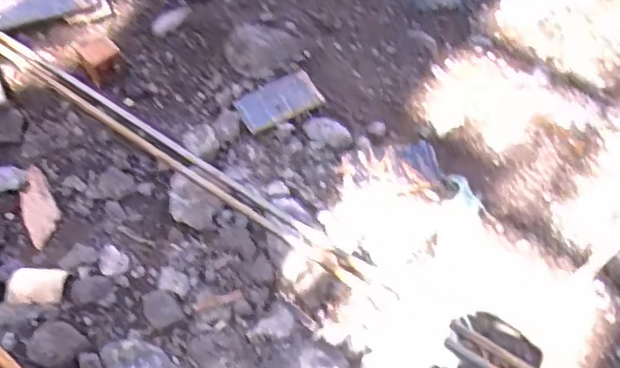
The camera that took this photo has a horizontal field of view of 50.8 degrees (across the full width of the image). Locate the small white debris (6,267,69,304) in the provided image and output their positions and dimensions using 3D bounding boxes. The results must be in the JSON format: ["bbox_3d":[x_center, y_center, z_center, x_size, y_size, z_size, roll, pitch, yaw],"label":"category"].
[{"bbox_3d":[-0.297,0.110,0.712,0.059,0.023,0.036,2,48,-4],"label":"small white debris"}]

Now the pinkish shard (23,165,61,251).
[{"bbox_3d":[-0.328,0.027,0.795,0.039,0.011,0.110,-12,65,-16],"label":"pinkish shard"}]

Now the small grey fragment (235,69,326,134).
[{"bbox_3d":[-0.041,-0.111,0.875,0.108,0.007,0.064,-27,61,-11],"label":"small grey fragment"}]

